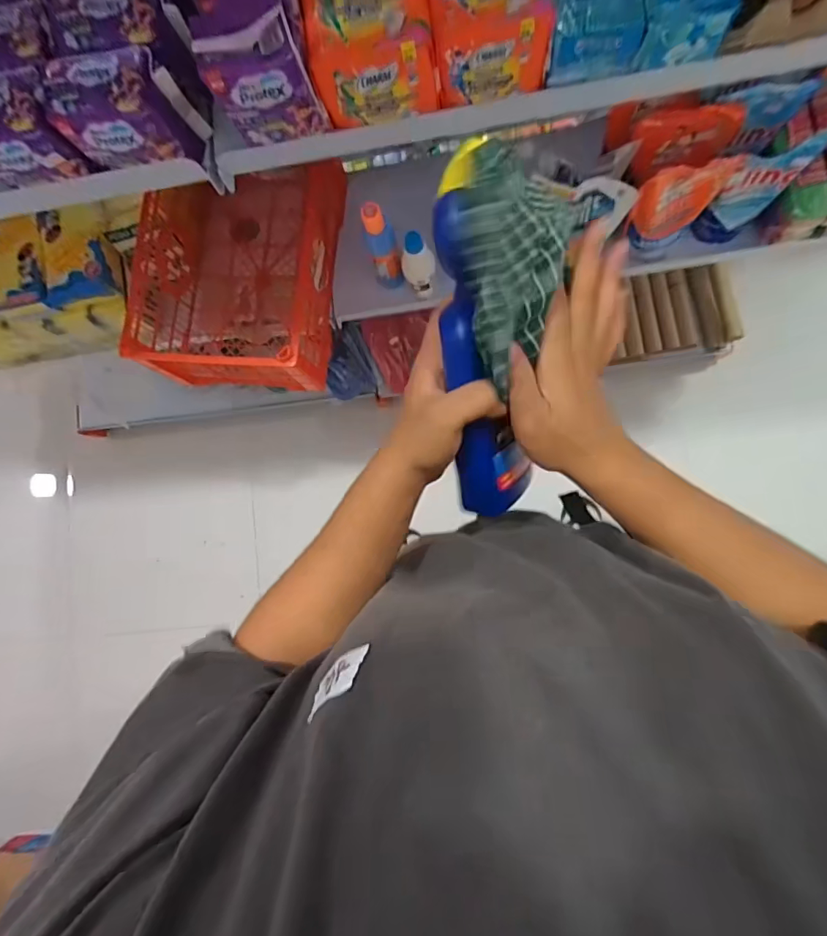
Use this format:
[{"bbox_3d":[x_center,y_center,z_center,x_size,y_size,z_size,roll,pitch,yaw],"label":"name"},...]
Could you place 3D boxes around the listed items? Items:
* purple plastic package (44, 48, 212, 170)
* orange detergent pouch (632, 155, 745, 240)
[{"bbox_3d":[-0.270,-0.331,0.449,0.104,0.085,0.060,1,86,8],"label":"purple plastic package"},{"bbox_3d":[0.397,-0.398,0.696,0.147,0.122,0.037,-20,84,6],"label":"orange detergent pouch"}]

